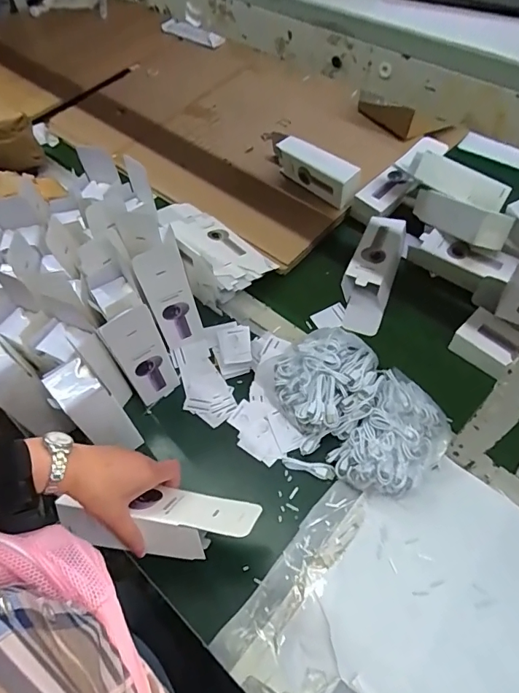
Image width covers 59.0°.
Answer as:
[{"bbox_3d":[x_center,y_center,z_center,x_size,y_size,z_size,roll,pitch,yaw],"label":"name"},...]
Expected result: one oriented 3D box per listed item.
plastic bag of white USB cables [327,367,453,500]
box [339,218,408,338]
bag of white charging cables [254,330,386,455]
[{"bbox_3d":[0.188,0.125,0.676,0.190,0.058,0.150,-37,63,-19],"label":"plastic bag of white USB cables"},{"bbox_3d":[0.209,-0.139,0.856,0.086,0.057,0.244,16,78,13],"label":"box"},{"bbox_3d":[0.103,0.058,0.718,0.186,0.068,0.163,-21,59,-10],"label":"bag of white charging cables"}]

